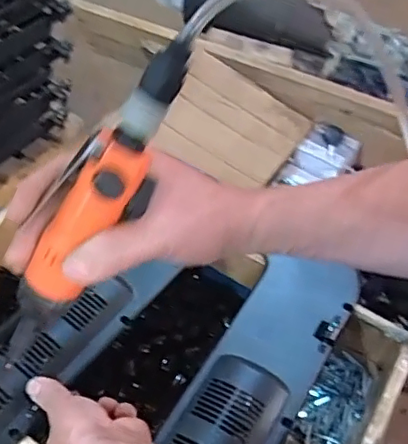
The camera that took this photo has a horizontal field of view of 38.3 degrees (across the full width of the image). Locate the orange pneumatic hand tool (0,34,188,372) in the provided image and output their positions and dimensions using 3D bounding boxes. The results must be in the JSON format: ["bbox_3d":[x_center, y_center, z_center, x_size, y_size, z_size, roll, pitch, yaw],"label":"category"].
[{"bbox_3d":[-0.068,-0.009,0.375,0.043,0.235,0.043,47,27,27],"label":"orange pneumatic hand tool"}]

